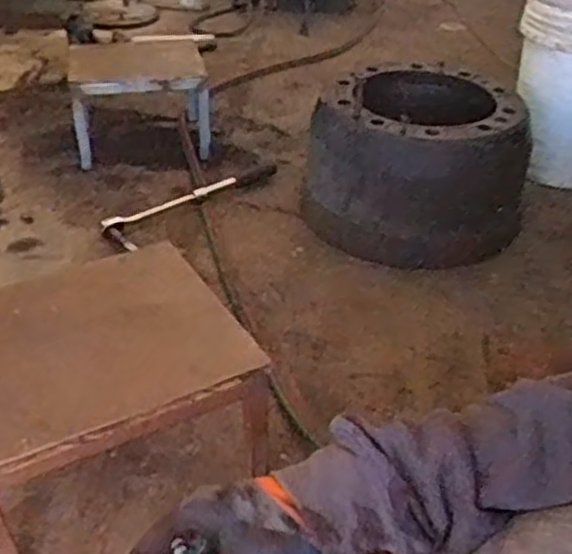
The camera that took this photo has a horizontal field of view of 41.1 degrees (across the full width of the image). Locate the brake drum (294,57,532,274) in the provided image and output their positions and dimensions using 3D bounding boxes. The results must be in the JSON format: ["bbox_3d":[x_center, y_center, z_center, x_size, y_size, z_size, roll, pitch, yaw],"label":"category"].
[{"bbox_3d":[0.274,-0.232,1.564,0.425,0.262,0.348,15,37,16],"label":"brake drum"}]

